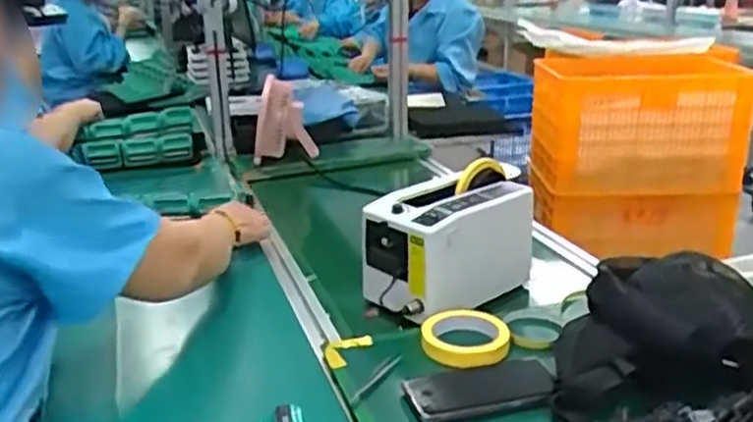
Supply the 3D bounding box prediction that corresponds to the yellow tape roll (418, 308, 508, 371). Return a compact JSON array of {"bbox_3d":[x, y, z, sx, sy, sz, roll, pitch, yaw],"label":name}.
[{"bbox_3d":[0.104,0.149,0.846,0.101,0.028,0.113,-1,20,4],"label":"yellow tape roll"}]

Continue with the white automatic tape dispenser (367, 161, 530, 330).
[{"bbox_3d":[0.103,0.044,0.996,0.239,0.138,0.143,-16,24,-33],"label":"white automatic tape dispenser"}]

